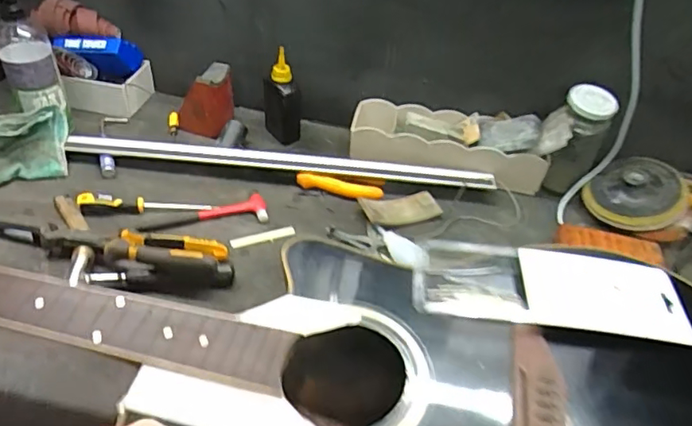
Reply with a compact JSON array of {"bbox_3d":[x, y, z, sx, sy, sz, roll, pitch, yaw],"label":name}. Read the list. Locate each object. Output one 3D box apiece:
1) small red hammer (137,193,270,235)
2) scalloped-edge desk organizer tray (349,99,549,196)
[{"bbox_3d":[-0.178,0.004,0.705,0.154,0.015,0.037,-9,43,-15],"label":"small red hammer"},{"bbox_3d":[0.144,-0.096,0.804,0.269,0.074,0.096,10,41,6],"label":"scalloped-edge desk organizer tray"}]

